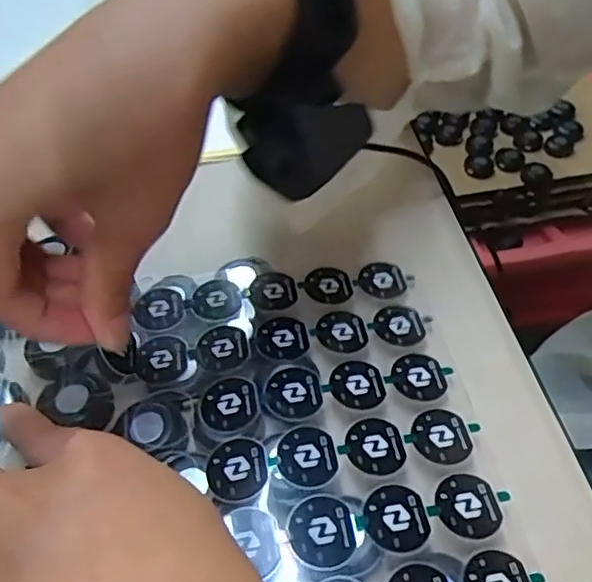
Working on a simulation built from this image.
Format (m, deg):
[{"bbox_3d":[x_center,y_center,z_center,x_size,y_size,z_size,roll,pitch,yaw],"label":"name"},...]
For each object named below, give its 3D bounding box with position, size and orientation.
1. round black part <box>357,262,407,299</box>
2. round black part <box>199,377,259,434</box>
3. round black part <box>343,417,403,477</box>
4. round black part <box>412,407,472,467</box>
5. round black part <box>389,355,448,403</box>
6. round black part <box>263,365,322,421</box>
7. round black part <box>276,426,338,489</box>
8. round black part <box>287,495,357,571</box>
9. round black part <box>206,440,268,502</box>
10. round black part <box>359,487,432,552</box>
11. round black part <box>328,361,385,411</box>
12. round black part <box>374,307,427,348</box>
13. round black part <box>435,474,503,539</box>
[{"bbox_3d":[0.042,-0.006,0.303,0.021,0.004,0.022,-1,49,2],"label":"round black part"},{"bbox_3d":[-0.028,0.046,0.252,0.024,0.004,0.025,-1,49,2],"label":"round black part"},{"bbox_3d":[0.031,0.061,0.241,0.022,0.004,0.023,-1,49,2],"label":"round black part"},{"bbox_3d":[0.059,0.058,0.246,0.023,0.004,0.024,-1,49,2],"label":"round black part"},{"bbox_3d":[0.053,0.037,0.264,0.023,0.004,0.024,-1,49,2],"label":"round black part"},{"bbox_3d":[-0.001,0.042,0.255,0.024,0.004,0.024,-1,49,2],"label":"round black part"},{"bbox_3d":[0.004,0.064,0.237,0.023,0.004,0.025,-1,49,2],"label":"round black part"},{"bbox_3d":[0.009,0.085,0.218,0.024,0.004,0.025,-1,49,2],"label":"round black part"},{"bbox_3d":[-0.023,0.069,0.235,0.024,0.004,0.024,-1,49,2],"label":"round black part"},{"bbox_3d":[0.036,0.082,0.221,0.023,0.004,0.023,-1,49,2],"label":"round black part"},{"bbox_3d":[0.026,0.040,0.260,0.022,0.004,0.023,-1,49,2],"label":"round black part"},{"bbox_3d":[0.048,0.016,0.284,0.023,0.004,0.023,-1,49,2],"label":"round black part"},{"bbox_3d":[0.064,0.079,0.225,0.023,0.004,0.023,-1,49,2],"label":"round black part"}]

